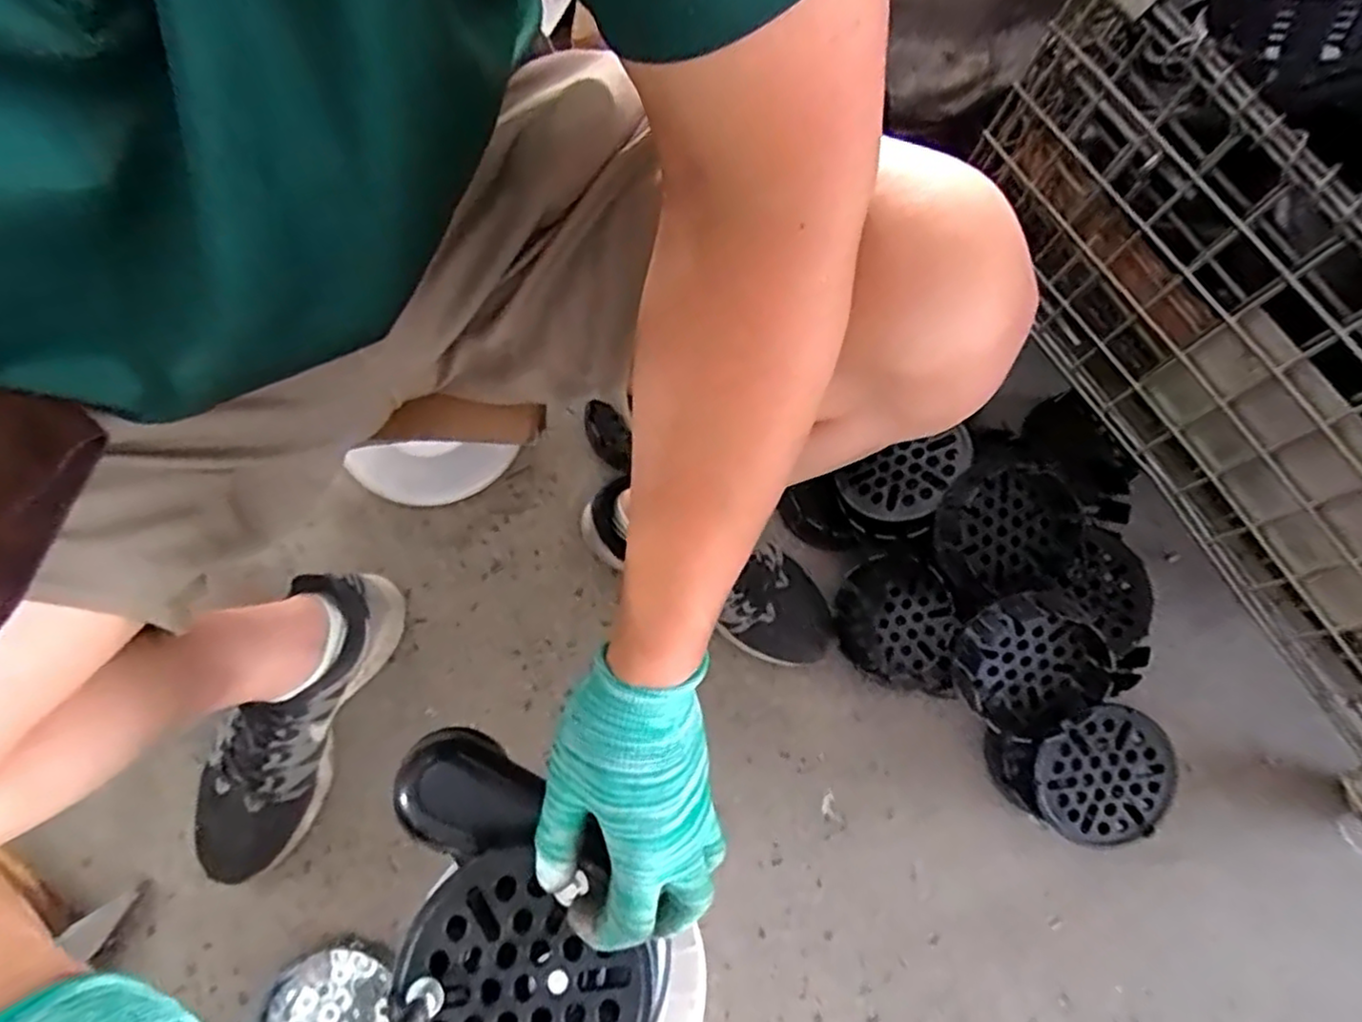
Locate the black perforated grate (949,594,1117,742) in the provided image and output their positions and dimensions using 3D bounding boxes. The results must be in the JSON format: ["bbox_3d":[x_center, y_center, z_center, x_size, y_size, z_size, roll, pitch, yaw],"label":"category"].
[{"bbox_3d":[0.328,0.139,0.646,0.137,0.043,0.137,-9,104,2],"label":"black perforated grate"}]

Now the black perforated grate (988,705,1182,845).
[{"bbox_3d":[0.392,0.252,0.675,0.154,0.072,0.130,-13,91,0],"label":"black perforated grate"}]

